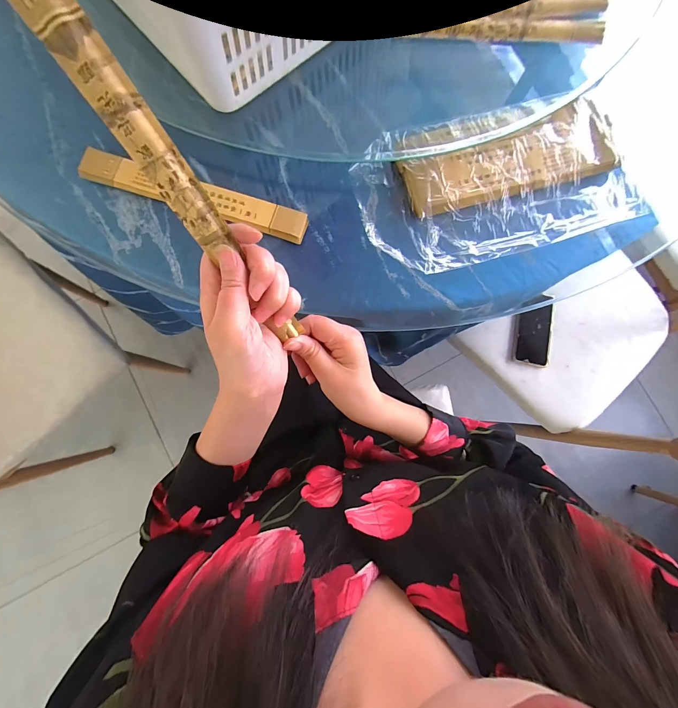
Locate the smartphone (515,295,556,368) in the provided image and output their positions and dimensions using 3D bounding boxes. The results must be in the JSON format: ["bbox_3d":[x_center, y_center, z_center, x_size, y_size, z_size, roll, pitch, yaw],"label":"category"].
[{"bbox_3d":[0.421,-0.053,0.670,0.079,0.012,0.153,8,82,-2],"label":"smartphone"}]

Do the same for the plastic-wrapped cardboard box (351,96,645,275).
[{"bbox_3d":[0.184,-0.201,0.376,0.319,0.032,0.169,-14,83,-5],"label":"plastic-wrapped cardboard box"}]

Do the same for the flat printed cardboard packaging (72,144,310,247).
[{"bbox_3d":[-0.165,-0.183,0.360,0.260,0.016,0.035,16,82,-1],"label":"flat printed cardboard packaging"}]

